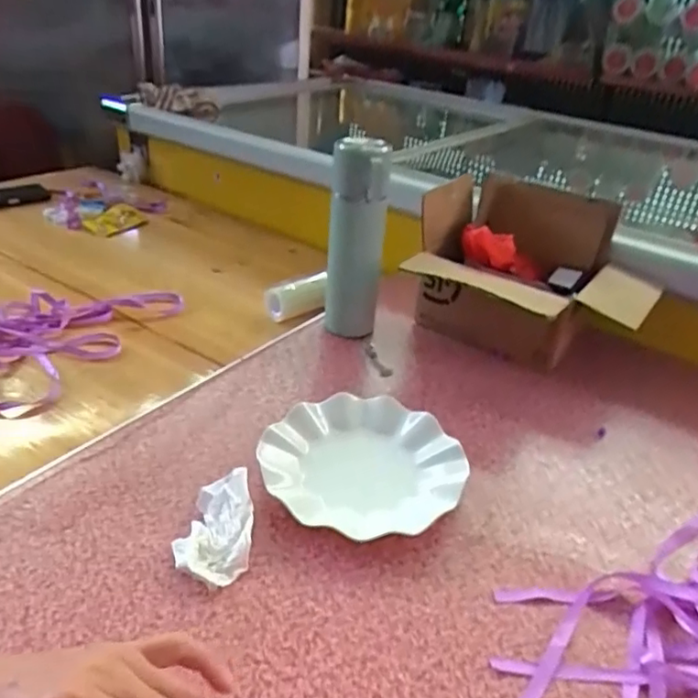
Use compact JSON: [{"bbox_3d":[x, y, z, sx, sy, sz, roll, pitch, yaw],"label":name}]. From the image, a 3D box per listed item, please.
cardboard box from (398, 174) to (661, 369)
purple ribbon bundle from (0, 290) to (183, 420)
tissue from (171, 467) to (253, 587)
[{"bbox_3d":[0.212,-0.084,0.770,0.229,0.187,0.263,-25,43,-38],"label":"cardboard box"},{"bbox_3d":[-0.431,-0.005,0.763,0.254,0.031,0.388,15,34,17],"label":"purple ribbon bundle"},{"bbox_3d":[-0.110,0.145,0.497,0.058,0.026,0.097,1,32,-5],"label":"tissue"}]

